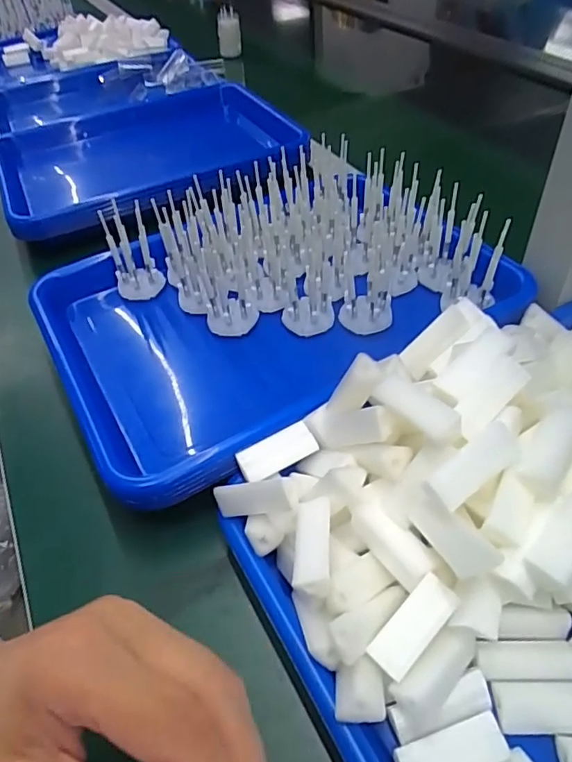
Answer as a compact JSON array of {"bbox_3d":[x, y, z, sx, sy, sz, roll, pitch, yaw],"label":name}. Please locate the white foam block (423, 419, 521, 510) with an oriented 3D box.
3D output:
[{"bbox_3d":[0.084,0.036,0.239,0.043,0.010,0.019,-27,50,-19],"label":"white foam block"}]

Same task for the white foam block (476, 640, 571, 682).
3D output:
[{"bbox_3d":[0.112,0.130,0.252,0.046,0.009,0.016,-2,47,3],"label":"white foam block"}]

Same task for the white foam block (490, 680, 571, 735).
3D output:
[{"bbox_3d":[0.118,0.145,0.241,0.047,0.008,0.020,-2,47,3],"label":"white foam block"}]

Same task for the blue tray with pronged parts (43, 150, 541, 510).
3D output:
[{"bbox_3d":[-0.008,-0.065,0.416,0.331,0.087,0.250,-25,50,-18],"label":"blue tray with pronged parts"}]

